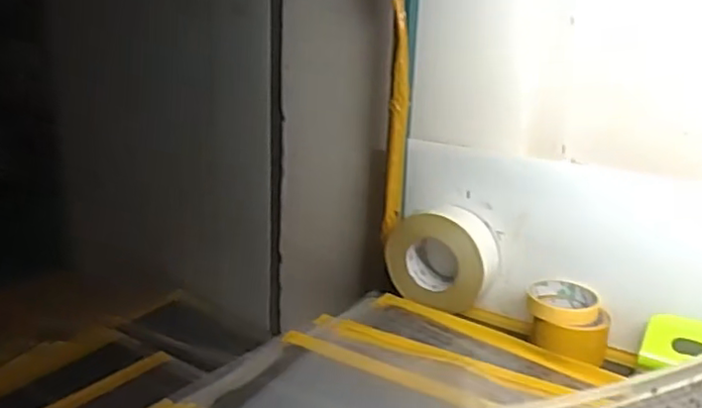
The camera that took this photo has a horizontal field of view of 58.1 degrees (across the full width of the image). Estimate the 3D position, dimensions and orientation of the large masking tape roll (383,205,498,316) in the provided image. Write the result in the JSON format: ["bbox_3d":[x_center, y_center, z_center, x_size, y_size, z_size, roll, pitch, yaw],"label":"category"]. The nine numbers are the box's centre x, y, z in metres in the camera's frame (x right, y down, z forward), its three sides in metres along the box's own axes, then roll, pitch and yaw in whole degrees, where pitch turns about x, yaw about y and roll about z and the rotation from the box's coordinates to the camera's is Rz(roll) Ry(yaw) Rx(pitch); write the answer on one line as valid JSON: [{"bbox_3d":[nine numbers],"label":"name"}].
[{"bbox_3d":[0.122,0.073,0.862,0.147,0.127,0.056,12,19,28],"label":"large masking tape roll"}]

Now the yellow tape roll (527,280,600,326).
[{"bbox_3d":[0.259,0.119,0.775,0.084,0.023,0.084,2,17,-1],"label":"yellow tape roll"}]

